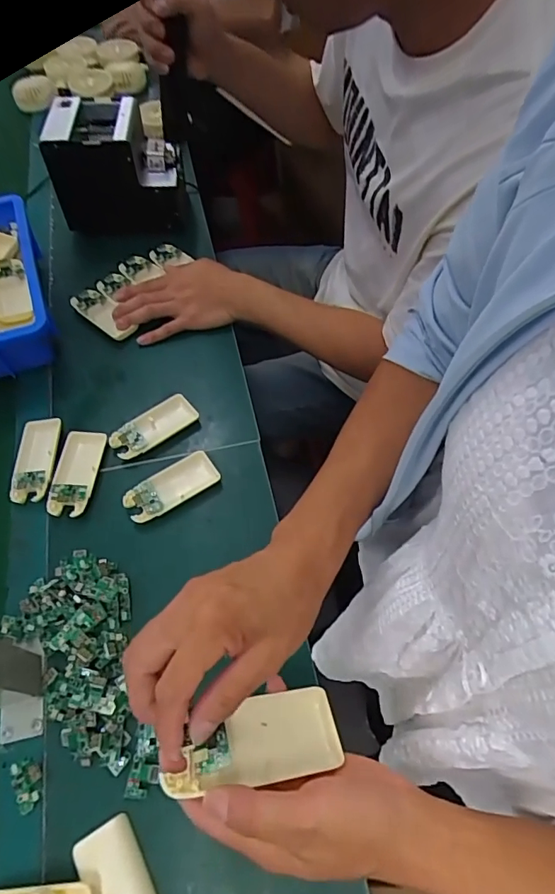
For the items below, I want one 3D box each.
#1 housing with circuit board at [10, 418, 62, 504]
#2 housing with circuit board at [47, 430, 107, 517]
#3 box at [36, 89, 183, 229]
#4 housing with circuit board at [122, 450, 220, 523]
[{"bbox_3d":[-0.282,0.012,0.575,0.044,0.018,0.105,-5,59,-5],"label":"housing with circuit board"},{"bbox_3d":[-0.231,0.028,0.567,0.050,0.012,0.106,1,59,-1],"label":"housing with circuit board"},{"bbox_3d":[-0.251,-0.447,0.778,0.187,0.132,0.145,-5,59,-4],"label":"box"},{"bbox_3d":[-0.121,0.044,0.558,0.105,0.015,0.050,-31,64,-18],"label":"housing with circuit board"}]

